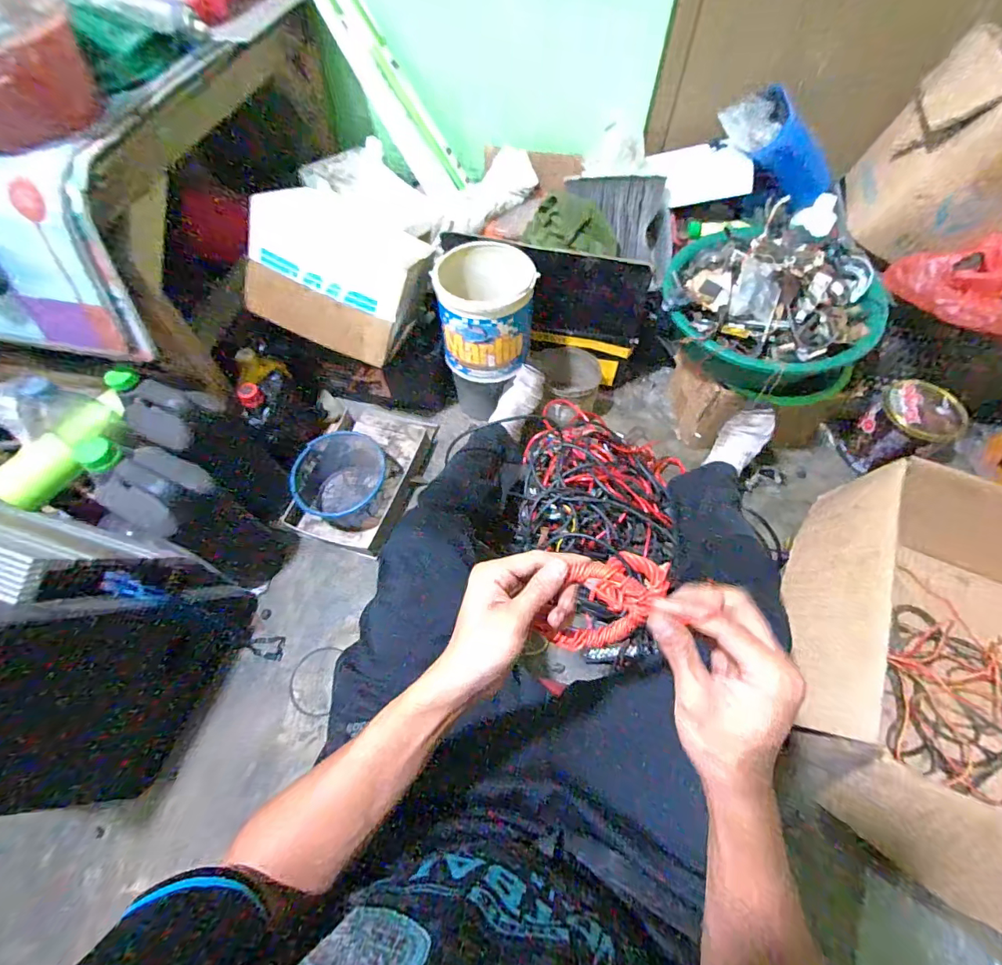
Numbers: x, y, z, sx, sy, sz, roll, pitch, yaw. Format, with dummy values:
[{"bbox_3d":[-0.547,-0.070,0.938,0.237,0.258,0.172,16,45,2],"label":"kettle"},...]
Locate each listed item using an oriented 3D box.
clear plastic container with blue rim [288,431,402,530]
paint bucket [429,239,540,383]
[{"bbox_3d":[-0.320,-0.013,0.967,0.181,0.090,0.193,0,60,0],"label":"clear plastic container with blue rim"},{"bbox_3d":[-0.030,-0.321,0.893,0.175,0.185,0.164,-3,60,-1],"label":"paint bucket"}]

